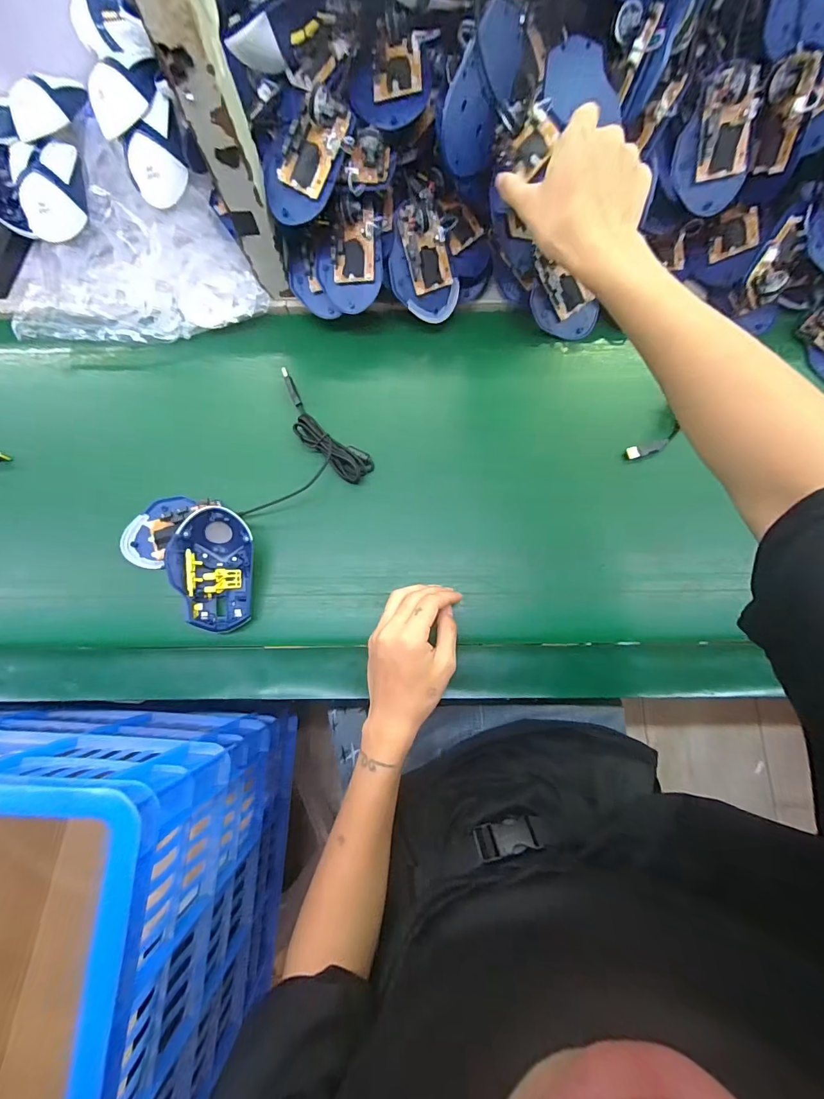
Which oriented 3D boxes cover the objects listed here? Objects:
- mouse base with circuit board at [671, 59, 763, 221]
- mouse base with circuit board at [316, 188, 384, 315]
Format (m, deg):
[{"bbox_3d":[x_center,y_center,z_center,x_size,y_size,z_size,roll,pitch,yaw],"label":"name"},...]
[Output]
[{"bbox_3d":[0.302,-0.401,0.414,0.069,0.108,0.023,-2,37,12],"label":"mouse base with circuit board"},{"bbox_3d":[-0.070,-0.312,0.447,0.072,0.024,0.100,1,114,11],"label":"mouse base with circuit board"}]

